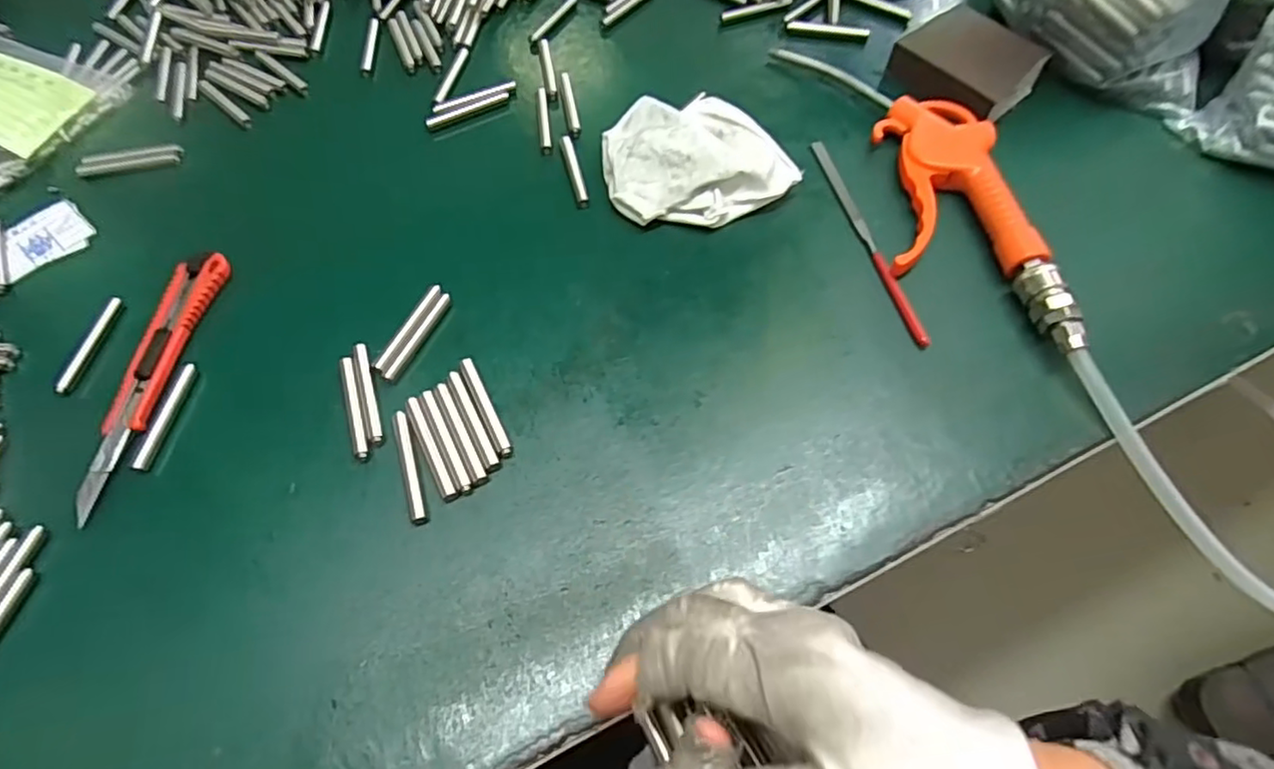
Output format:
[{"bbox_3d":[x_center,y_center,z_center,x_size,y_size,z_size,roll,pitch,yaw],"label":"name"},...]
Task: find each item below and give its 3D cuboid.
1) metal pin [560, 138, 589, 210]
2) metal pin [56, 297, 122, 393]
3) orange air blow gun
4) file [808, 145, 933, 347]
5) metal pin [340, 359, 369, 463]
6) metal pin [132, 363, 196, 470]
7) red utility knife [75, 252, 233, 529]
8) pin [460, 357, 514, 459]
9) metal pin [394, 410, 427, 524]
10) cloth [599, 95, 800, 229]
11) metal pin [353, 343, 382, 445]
[{"bbox_3d":[-0.040,-0.137,0.405,0.008,0.006,0.060,-12,62,-7],"label":"metal pin"},{"bbox_3d":[-0.294,-0.022,0.346,0.007,0.006,0.058,6,62,3],"label":"metal pin"},{"bbox_3d":[0.183,-0.099,0.371,0.077,0.023,0.186,-1,62,-1],"label":"orange air blow gun"},{"bbox_3d":[0.135,-0.090,0.377,0.008,0.005,0.162,-11,62,-6],"label":"file"},{"bbox_3d":[-0.143,0.011,0.326,0.007,0.005,0.059,-18,63,-9],"label":"metal pin"},{"bbox_3d":[-0.238,0.015,0.322,0.008,0.004,0.058,7,62,4],"label":"metal pin"},{"bbox_3d":[-0.255,-0.006,0.334,0.024,0.010,0.150,7,62,4],"label":"red utility knife"},{"bbox_3d":[-0.077,0.011,0.325,0.007,0.004,0.058,-25,64,-13],"label":"pin"},{"bbox_3d":[-0.110,0.039,0.310,0.007,0.005,0.058,-17,63,-9],"label":"metal pin"},{"bbox_3d":[0.036,-0.138,0.390,0.111,0.034,0.085,-9,62,-5],"label":"cloth"},{"bbox_3d":[-0.139,0.003,0.329,0.006,0.004,0.059,-17,63,-9],"label":"metal pin"}]

